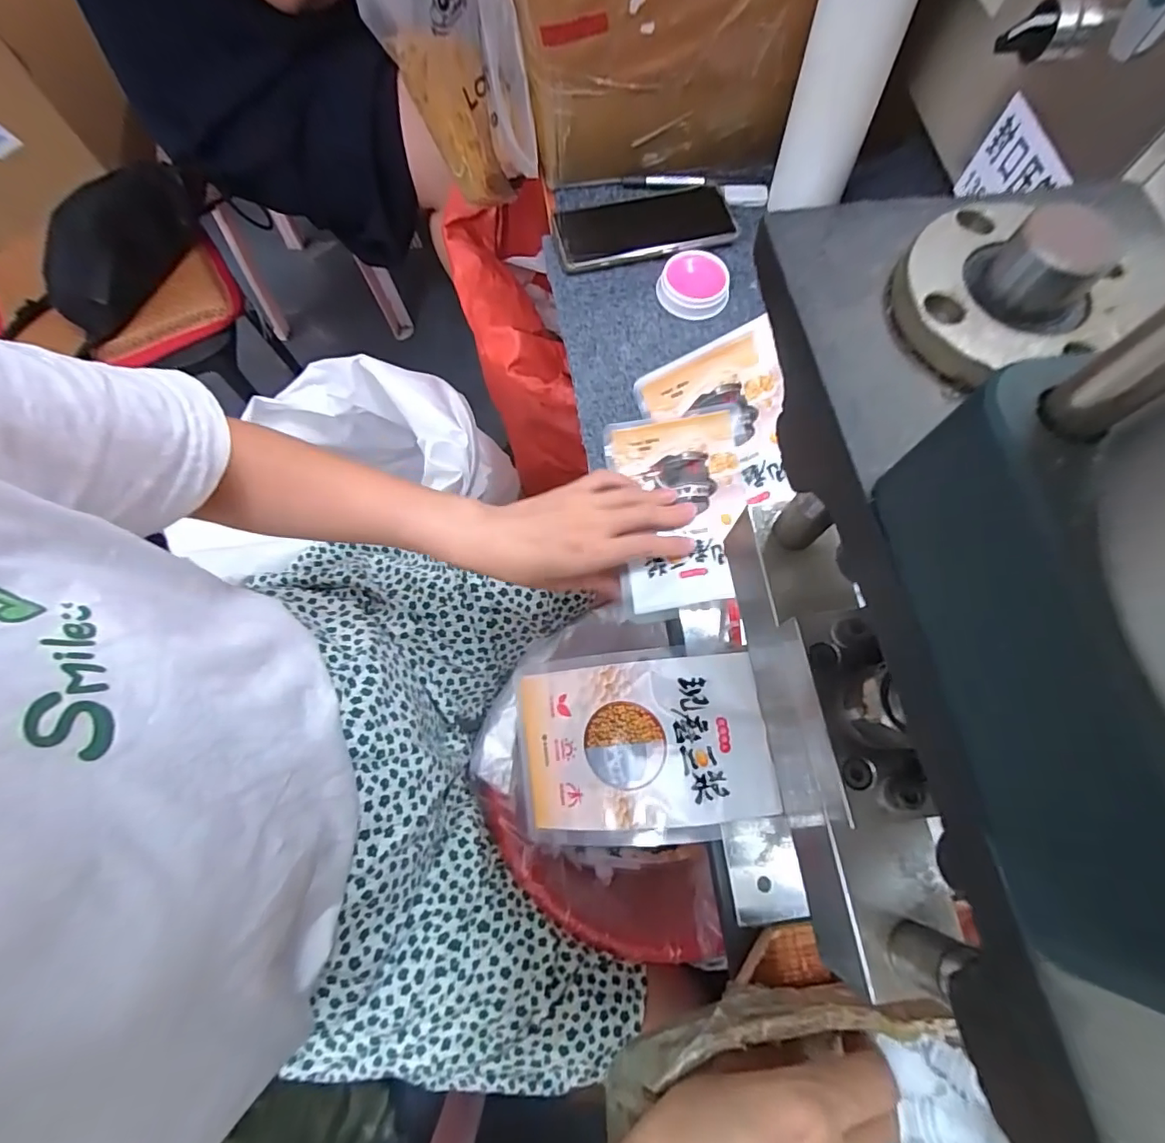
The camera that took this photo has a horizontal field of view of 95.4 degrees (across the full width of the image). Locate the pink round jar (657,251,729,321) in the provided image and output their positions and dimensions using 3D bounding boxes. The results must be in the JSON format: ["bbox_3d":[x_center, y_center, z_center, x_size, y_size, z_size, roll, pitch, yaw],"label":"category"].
[{"bbox_3d":[0.093,-0.246,0.452,0.055,0.020,0.059,0,70,-1],"label":"pink round jar"}]

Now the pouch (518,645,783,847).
[{"bbox_3d":[0.033,0.104,0.317,0.145,0.021,0.103,-12,77,14],"label":"pouch"}]

